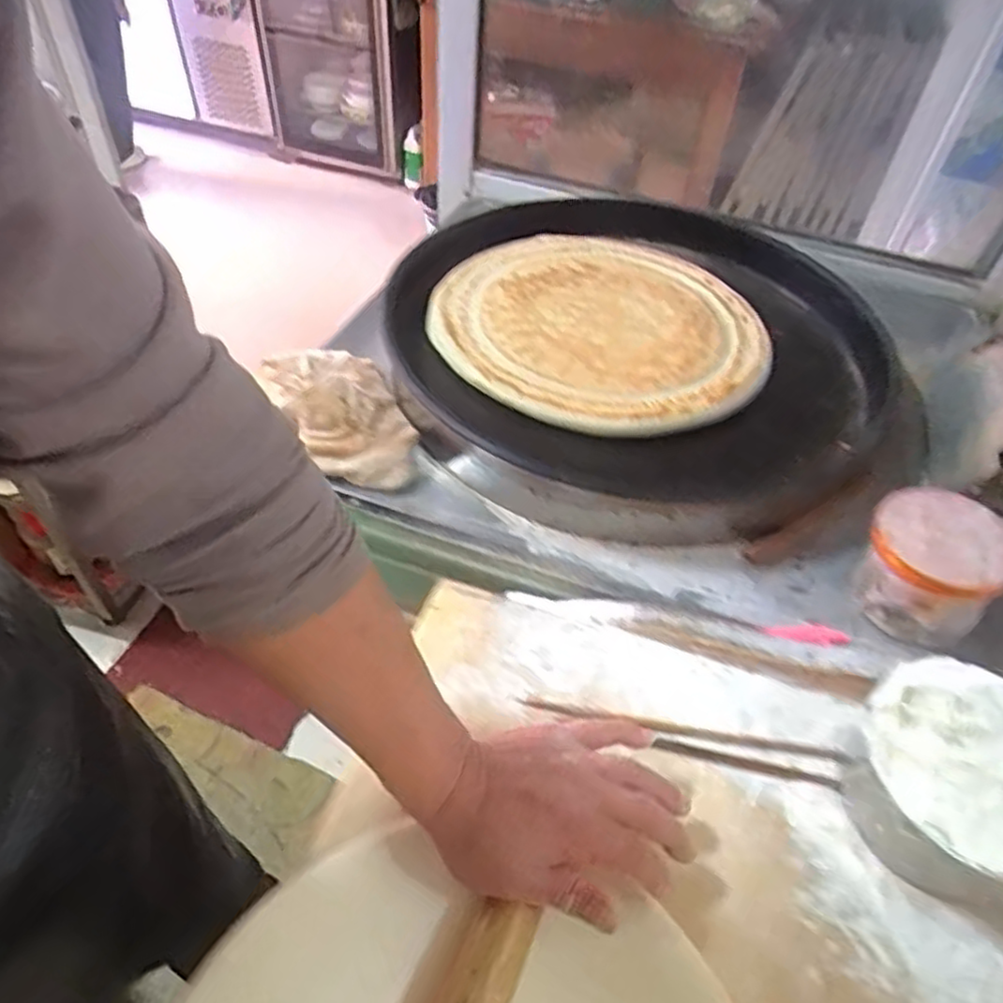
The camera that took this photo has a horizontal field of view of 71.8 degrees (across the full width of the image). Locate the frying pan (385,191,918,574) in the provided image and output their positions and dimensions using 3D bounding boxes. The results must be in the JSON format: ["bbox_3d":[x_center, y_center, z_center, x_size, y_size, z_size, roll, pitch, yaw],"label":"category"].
[{"bbox_3d":[0.140,-0.190,0.777,0.528,0.053,0.555,2,48,-2],"label":"frying pan"}]

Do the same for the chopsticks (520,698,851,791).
[{"bbox_3d":[0.128,0.170,0.494,0.223,0.011,0.028,11,51,5],"label":"chopsticks"}]

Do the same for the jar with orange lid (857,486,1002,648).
[{"bbox_3d":[0.336,0.050,0.549,0.092,0.090,0.102,-31,59,-26],"label":"jar with orange lid"}]

